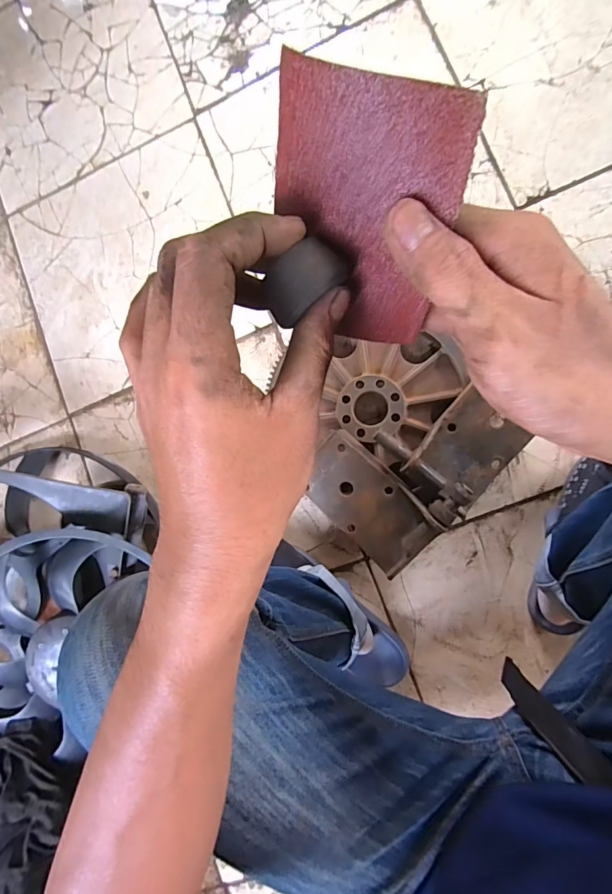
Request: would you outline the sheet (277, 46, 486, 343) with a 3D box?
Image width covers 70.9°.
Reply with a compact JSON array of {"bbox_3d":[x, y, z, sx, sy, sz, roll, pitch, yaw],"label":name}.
[{"bbox_3d":[0.020,-0.084,0.167,0.068,0.094,0.009,22,57,12],"label":"sheet"}]

